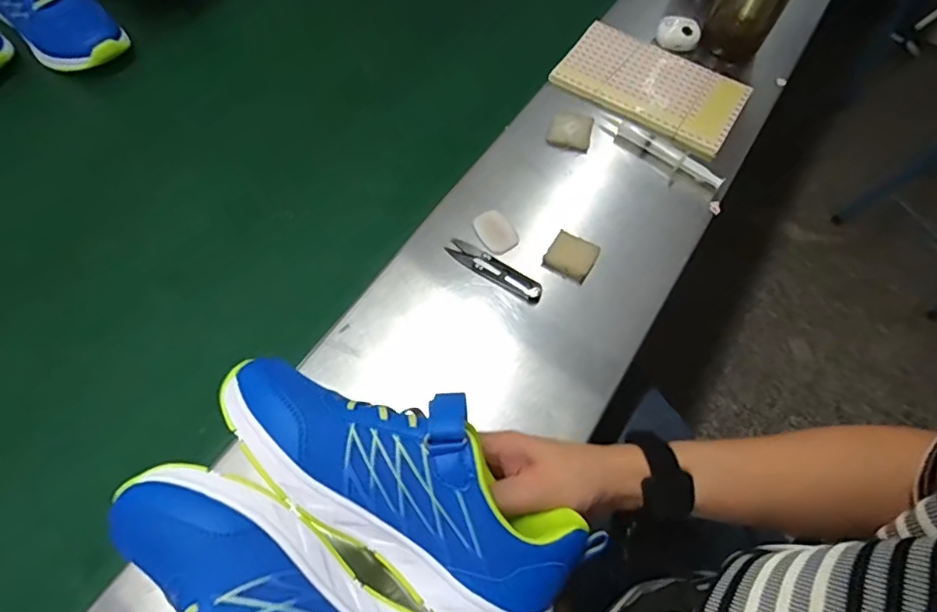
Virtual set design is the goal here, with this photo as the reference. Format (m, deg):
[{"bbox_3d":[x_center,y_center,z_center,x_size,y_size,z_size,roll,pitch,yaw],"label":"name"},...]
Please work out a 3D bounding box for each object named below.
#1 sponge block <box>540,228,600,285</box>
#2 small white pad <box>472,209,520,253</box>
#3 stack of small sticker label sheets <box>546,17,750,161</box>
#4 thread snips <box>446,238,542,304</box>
[{"bbox_3d":[0.101,-0.049,0.537,0.044,0.016,0.045,29,64,11],"label":"sponge block"},{"bbox_3d":[0.027,-0.074,0.545,0.035,0.010,0.045,-29,68,-17],"label":"small white pad"},{"bbox_3d":[0.214,-0.263,0.641,0.205,0.010,0.126,29,67,11],"label":"stack of small sticker label sheets"},{"bbox_3d":[0.024,-0.034,0.525,0.100,0.005,0.025,30,65,11],"label":"thread snips"}]

